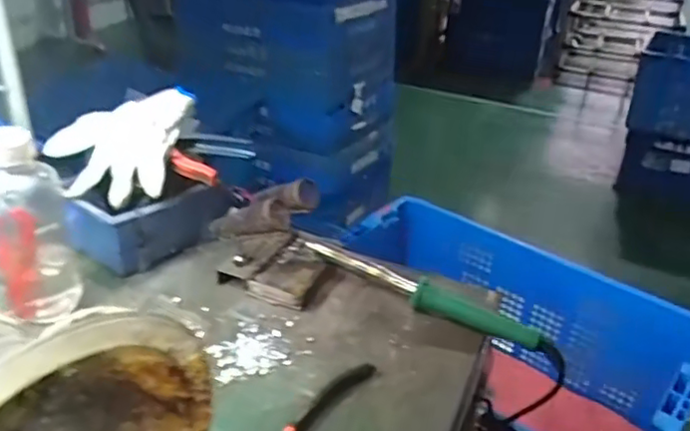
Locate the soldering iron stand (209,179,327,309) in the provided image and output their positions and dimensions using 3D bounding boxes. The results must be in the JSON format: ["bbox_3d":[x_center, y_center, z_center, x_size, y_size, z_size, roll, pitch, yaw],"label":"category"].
[{"bbox_3d":[-0.079,0.027,0.641,0.119,0.093,0.096,7,30,6],"label":"soldering iron stand"}]

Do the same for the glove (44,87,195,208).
[{"bbox_3d":[-0.245,-0.076,0.672,0.145,0.035,0.132,2,60,12],"label":"glove"}]

